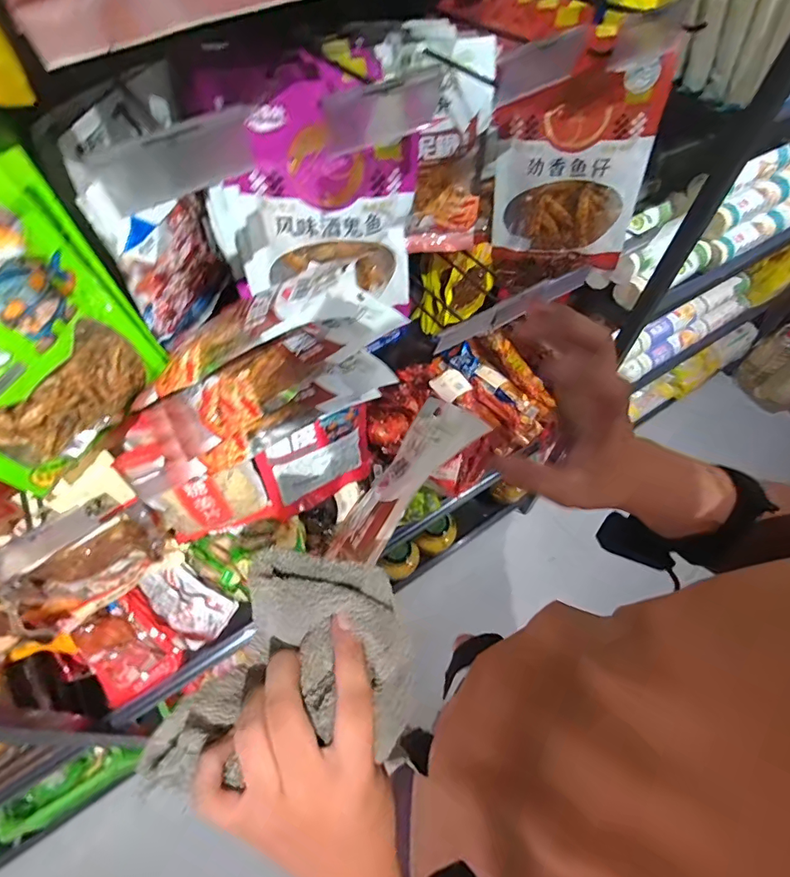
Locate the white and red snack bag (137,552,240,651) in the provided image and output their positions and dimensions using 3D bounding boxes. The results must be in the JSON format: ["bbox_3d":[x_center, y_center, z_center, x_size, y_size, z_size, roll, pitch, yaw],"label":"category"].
[{"bbox_3d":[-0.400,0.310,0.906,0.173,0.073,0.106,31,60,18],"label":"white and red snack bag"}]

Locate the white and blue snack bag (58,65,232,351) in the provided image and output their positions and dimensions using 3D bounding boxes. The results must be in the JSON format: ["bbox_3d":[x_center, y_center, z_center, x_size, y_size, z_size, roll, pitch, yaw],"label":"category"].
[{"bbox_3d":[-0.259,-0.231,0.523,0.029,0.244,0.162,14,56,8],"label":"white and blue snack bag"}]

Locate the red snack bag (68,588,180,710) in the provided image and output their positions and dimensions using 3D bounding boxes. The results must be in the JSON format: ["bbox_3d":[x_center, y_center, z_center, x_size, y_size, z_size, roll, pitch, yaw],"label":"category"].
[{"bbox_3d":[-0.488,0.376,0.857,0.144,0.041,0.177,-37,103,-18],"label":"red snack bag"}]

